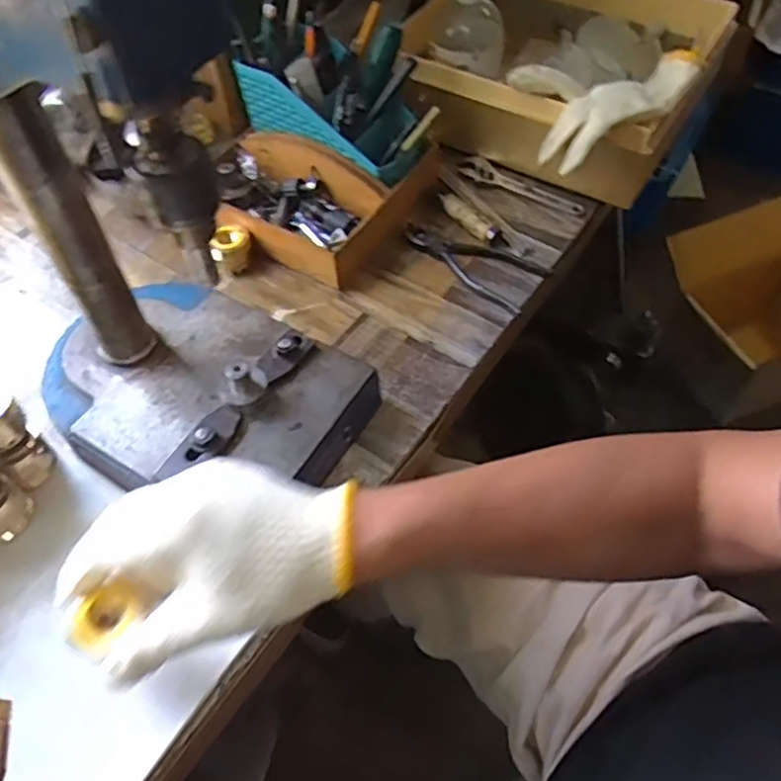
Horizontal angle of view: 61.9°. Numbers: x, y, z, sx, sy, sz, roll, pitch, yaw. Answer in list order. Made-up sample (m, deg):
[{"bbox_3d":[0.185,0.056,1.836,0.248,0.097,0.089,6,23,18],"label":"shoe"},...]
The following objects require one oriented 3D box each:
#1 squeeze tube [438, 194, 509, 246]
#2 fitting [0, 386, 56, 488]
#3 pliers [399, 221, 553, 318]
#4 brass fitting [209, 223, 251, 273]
[{"bbox_3d":[0.083,-0.177,0.675,0.022,0.018,0.090,-37,62,-21],"label":"squeeze tube"},{"bbox_3d":[-0.285,0.034,0.490,0.035,0.098,0.046,-39,63,-22],"label":"fitting"},{"bbox_3d":[0.079,-0.131,0.648,0.147,0.011,0.067,31,62,21],"label":"pliers"},{"bbox_3d":[-0.156,-0.140,0.644,0.036,0.031,0.033,-11,56,-5],"label":"brass fitting"}]

